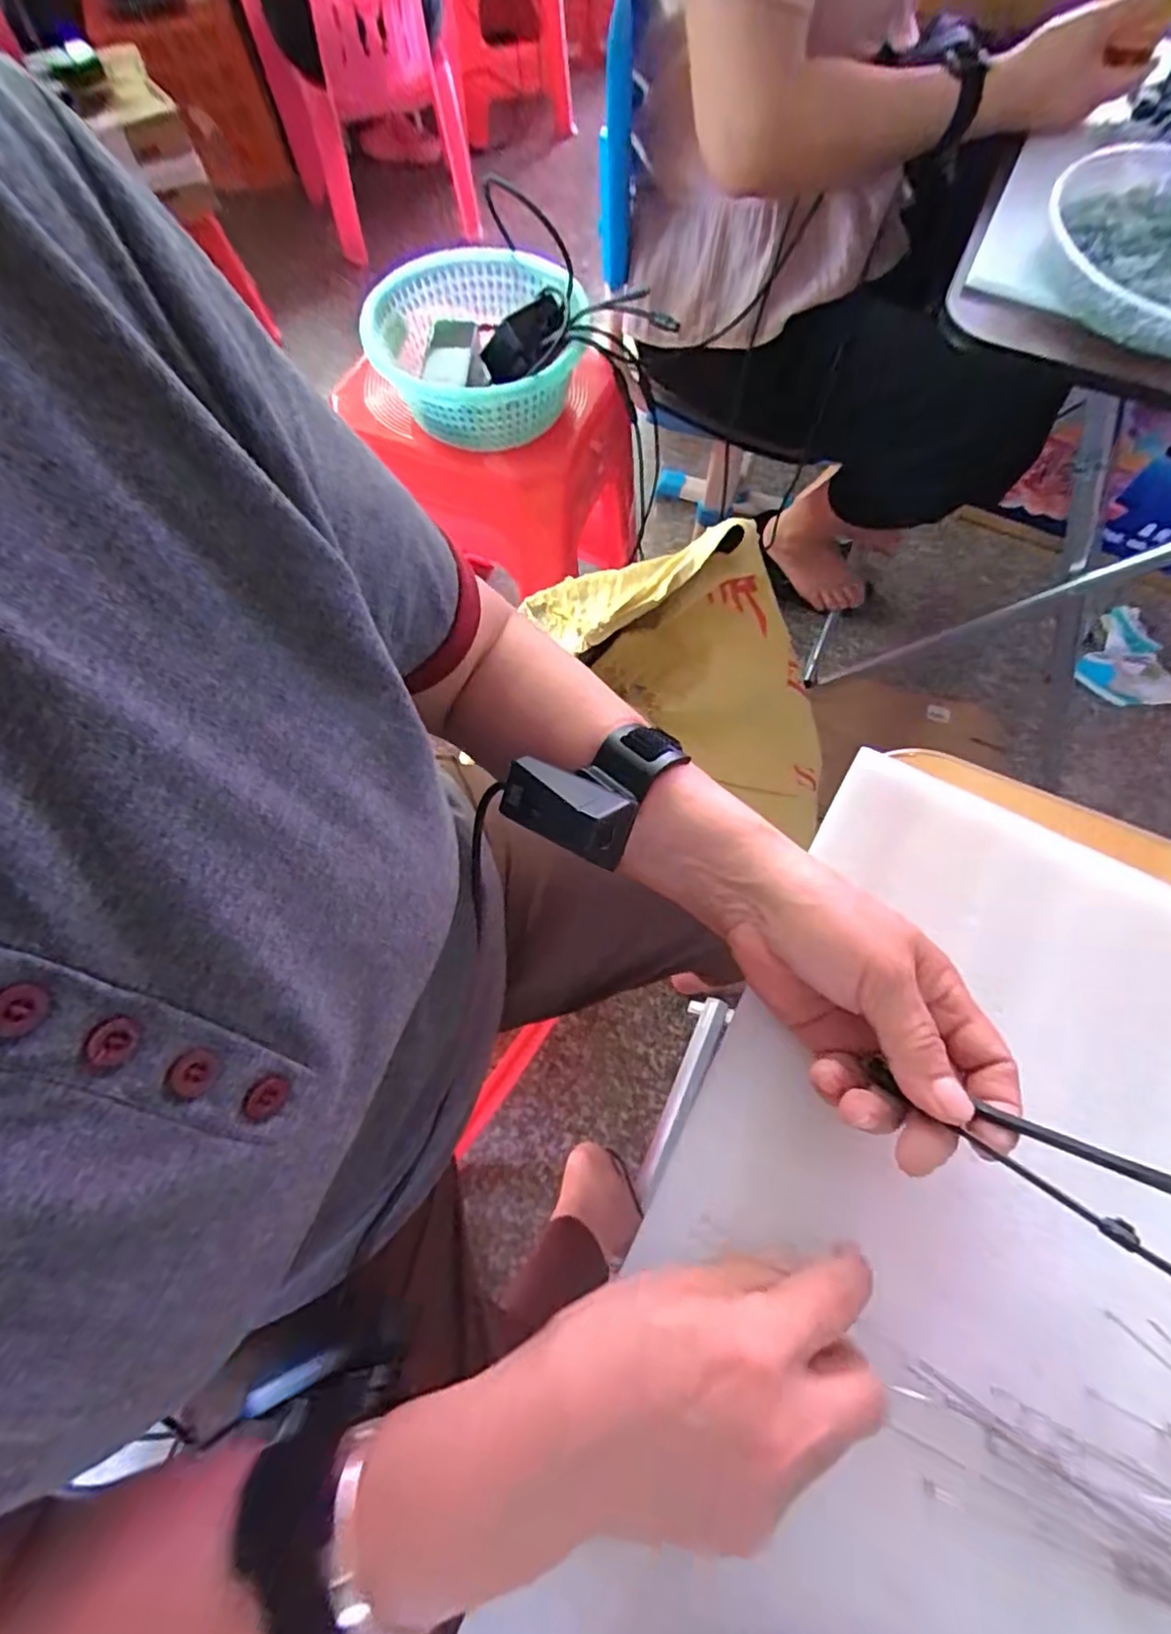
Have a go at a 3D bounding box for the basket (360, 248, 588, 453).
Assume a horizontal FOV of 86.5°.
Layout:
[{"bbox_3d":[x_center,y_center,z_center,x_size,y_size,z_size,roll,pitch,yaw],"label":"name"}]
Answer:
[{"bbox_3d":[-0.123,-0.526,0.705,0.236,0.085,0.221,0,69,0],"label":"basket"}]

